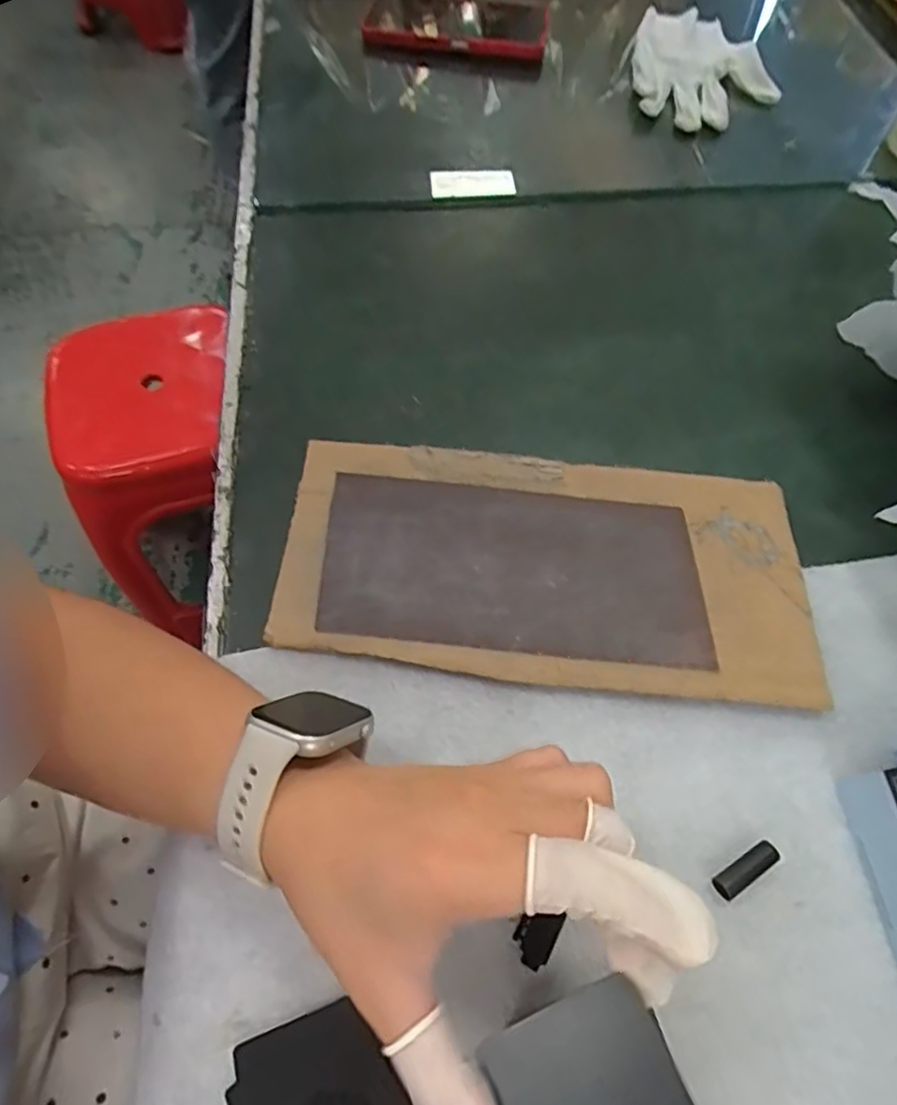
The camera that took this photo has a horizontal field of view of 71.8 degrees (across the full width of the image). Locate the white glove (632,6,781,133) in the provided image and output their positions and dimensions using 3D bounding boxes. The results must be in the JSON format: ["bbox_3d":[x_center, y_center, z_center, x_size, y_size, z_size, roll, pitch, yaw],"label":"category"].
[{"bbox_3d":[0.230,-0.436,0.557,0.123,0.029,0.190,10,63,5],"label":"white glove"}]

